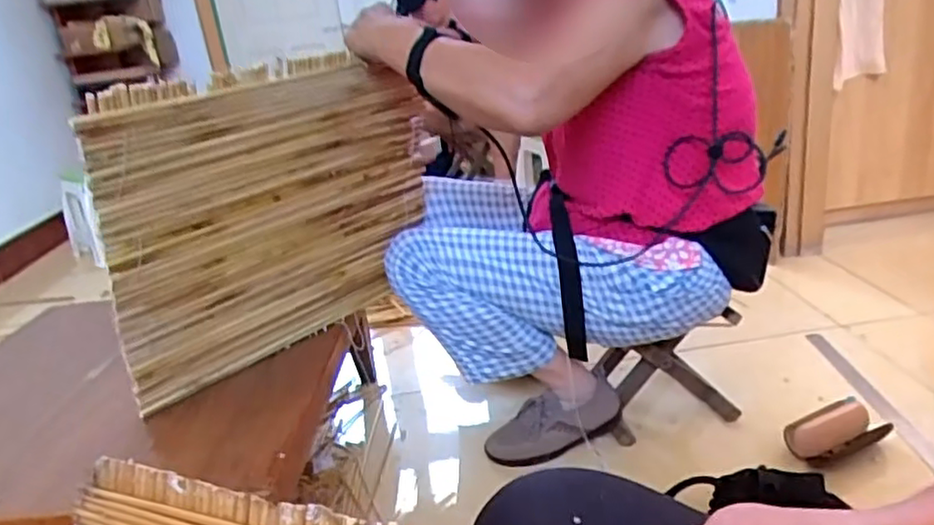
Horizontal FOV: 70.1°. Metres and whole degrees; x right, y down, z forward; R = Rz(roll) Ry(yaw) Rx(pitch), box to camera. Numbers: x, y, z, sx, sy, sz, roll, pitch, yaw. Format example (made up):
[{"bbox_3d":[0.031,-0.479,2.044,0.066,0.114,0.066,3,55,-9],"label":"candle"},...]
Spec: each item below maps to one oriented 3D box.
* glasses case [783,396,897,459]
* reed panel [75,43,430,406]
[{"bbox_3d":[0.565,0.263,1.024,0.157,0.051,0.073,-11,21,-11],"label":"glasses case"},{"bbox_3d":[-0.243,-0.060,0.925,0.021,0.444,0.482,32,40,28],"label":"reed panel"}]

